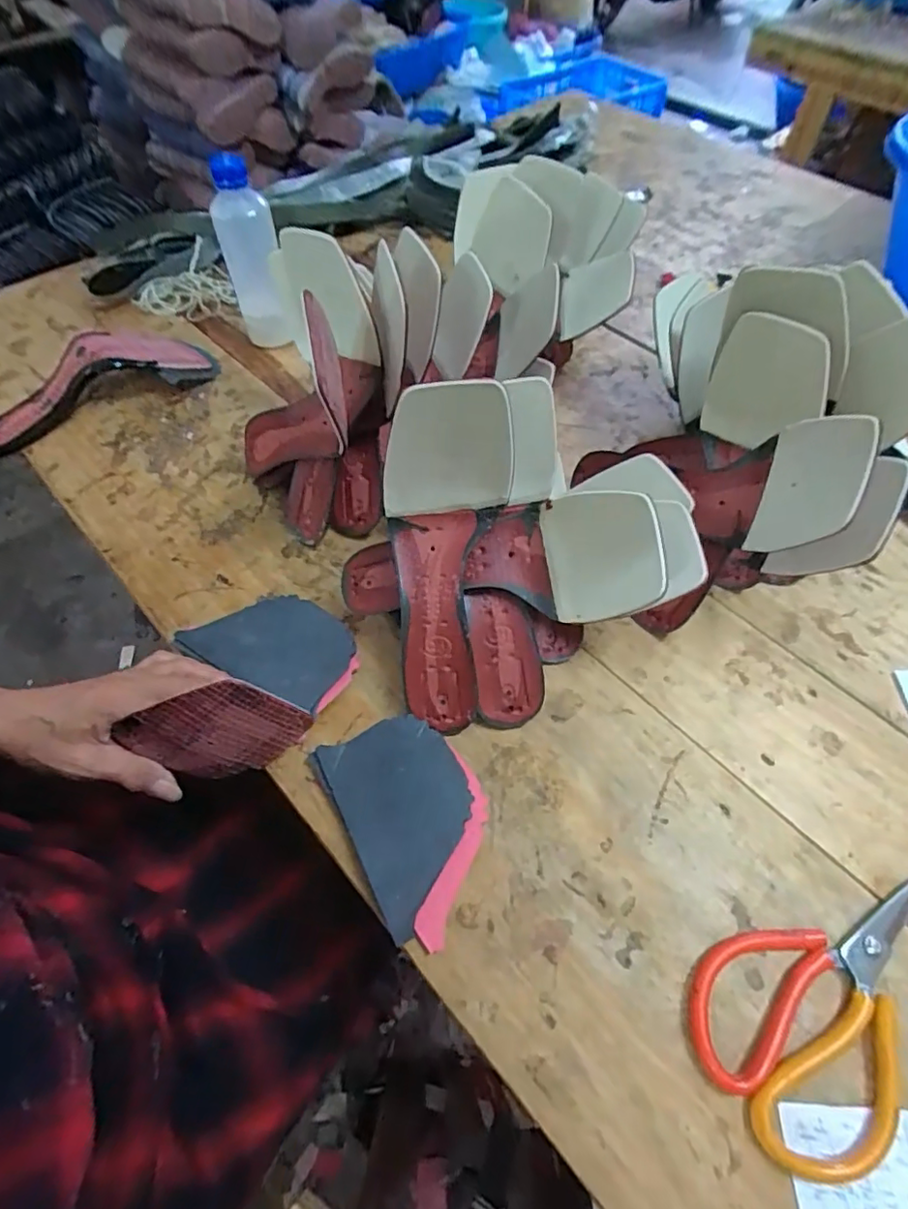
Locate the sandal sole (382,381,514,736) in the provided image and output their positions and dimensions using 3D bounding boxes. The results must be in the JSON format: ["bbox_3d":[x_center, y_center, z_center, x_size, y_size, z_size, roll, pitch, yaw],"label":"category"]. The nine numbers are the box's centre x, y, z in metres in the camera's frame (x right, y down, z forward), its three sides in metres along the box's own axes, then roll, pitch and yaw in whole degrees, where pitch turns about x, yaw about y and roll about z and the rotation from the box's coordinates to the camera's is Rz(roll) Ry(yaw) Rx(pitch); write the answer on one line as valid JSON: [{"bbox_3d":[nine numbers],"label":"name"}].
[{"bbox_3d":[-0.007,-0.023,0.385,0.089,0.229,0.056,4,11,1],"label":"sandal sole"}]

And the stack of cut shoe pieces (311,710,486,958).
[{"bbox_3d":[-0.025,0.138,0.373,0.086,0.020,0.131,-25,61,-16],"label":"stack of cut shoe pieces"}]

